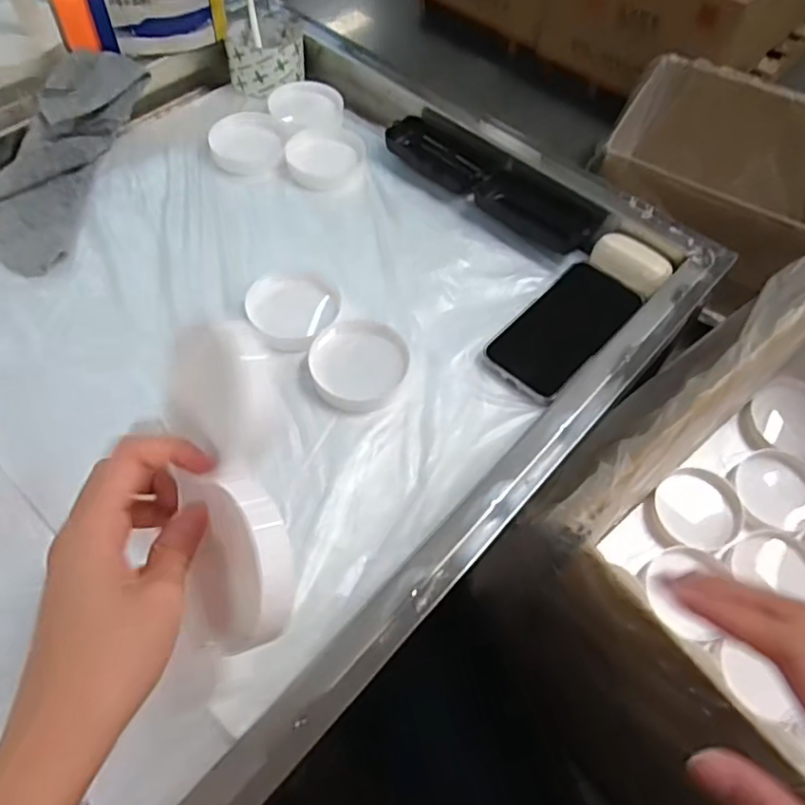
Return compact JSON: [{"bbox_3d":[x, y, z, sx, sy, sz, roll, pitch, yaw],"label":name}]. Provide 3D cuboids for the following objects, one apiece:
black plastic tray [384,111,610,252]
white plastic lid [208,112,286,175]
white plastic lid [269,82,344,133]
[{"bbox_3d":[0.086,-0.217,0.609,0.226,0.023,0.060,38,63,19],"label":"black plastic tray"},{"bbox_3d":[-0.156,-0.262,0.630,0.072,0.009,0.084,-12,59,-10],"label":"white plastic lid"},{"bbox_3d":[-0.101,-0.313,0.661,0.076,0.011,0.072,-10,59,-10],"label":"white plastic lid"}]

